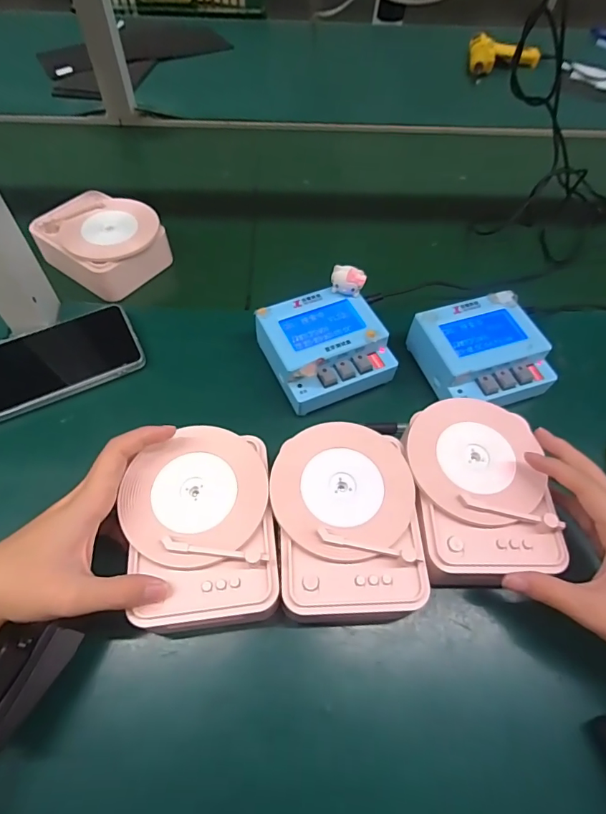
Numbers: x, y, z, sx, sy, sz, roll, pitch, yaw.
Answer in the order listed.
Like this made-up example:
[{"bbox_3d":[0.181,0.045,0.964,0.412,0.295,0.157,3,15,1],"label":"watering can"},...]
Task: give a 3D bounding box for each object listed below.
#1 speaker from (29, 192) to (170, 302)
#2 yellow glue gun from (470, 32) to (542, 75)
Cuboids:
[{"bbox_3d":[-0.223,-0.183,0.494,0.115,0.050,0.106,31,61,16],"label":"speaker"},{"bbox_3d":[0.370,-0.648,0.826,0.130,0.044,0.127,21,59,11],"label":"yellow glue gun"}]

